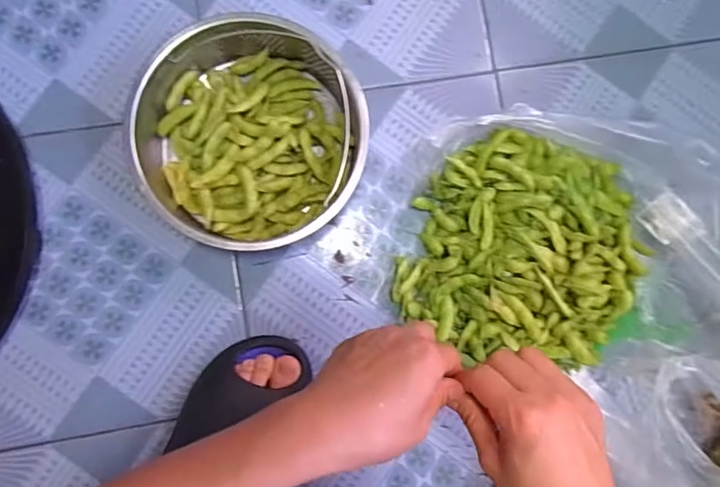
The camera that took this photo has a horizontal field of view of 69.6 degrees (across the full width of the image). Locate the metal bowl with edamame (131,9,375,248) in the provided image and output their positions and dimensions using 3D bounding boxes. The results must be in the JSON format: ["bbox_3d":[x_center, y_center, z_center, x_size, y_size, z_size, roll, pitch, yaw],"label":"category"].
[{"bbox_3d":[-0.103,-0.102,0.498,0.207,0.076,0.206,0,86,-3],"label":"metal bowl with edamame"}]

